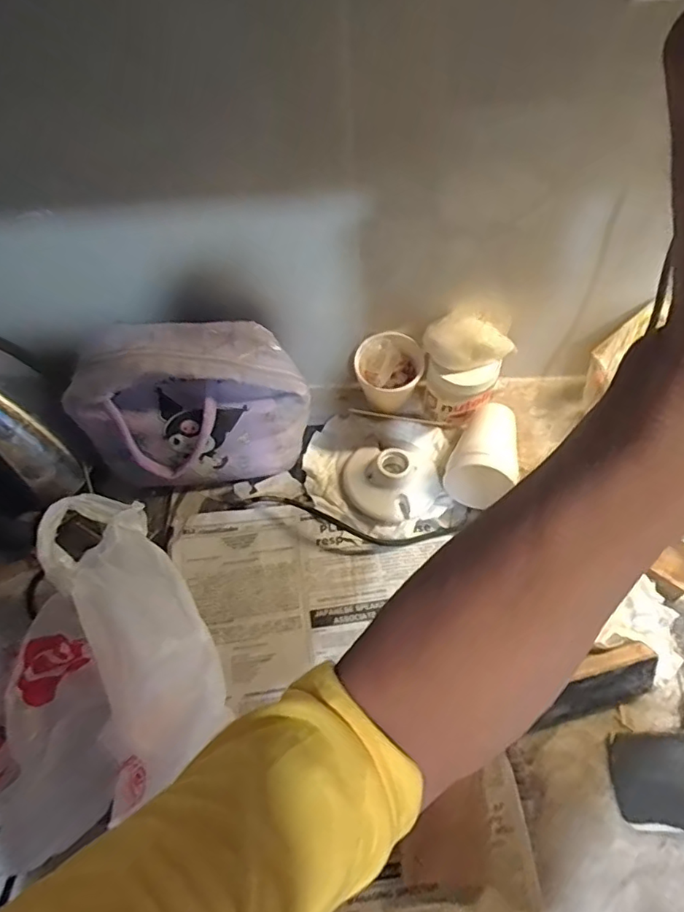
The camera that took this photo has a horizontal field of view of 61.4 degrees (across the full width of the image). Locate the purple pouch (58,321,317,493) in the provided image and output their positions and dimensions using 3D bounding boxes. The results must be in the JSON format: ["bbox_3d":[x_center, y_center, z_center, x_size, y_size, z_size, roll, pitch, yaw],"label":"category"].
[{"bbox_3d":[-0.161,-0.049,0.624,0.248,0.171,0.105,-5,61,-1],"label":"purple pouch"}]

